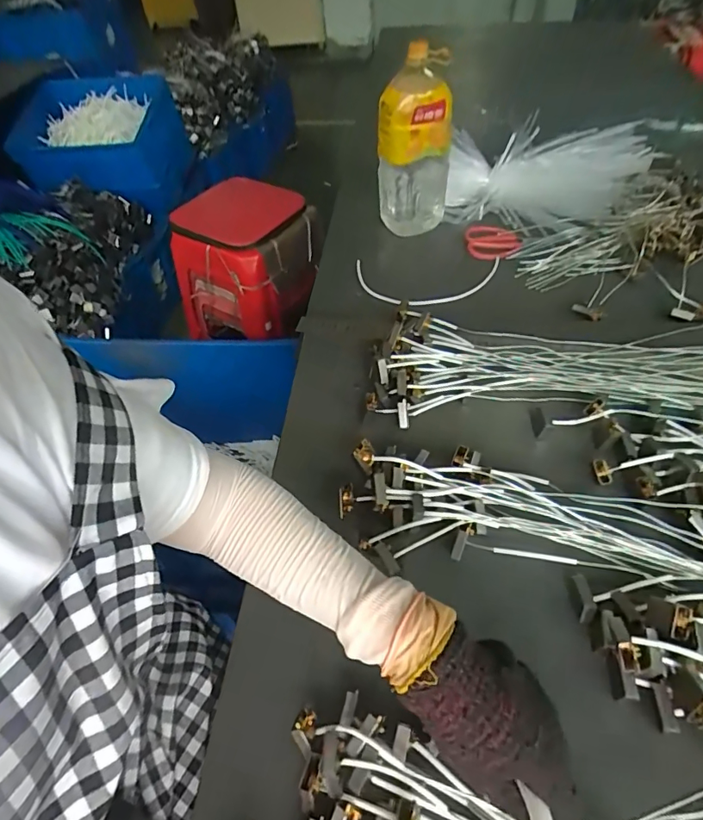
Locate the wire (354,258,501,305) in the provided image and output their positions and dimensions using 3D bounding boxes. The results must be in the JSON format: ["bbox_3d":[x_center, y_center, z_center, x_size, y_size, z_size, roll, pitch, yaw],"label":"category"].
[{"bbox_3d":[0.142,-0.224,0.837,0.261,0.015,0.128,-5,49,0],"label":"wire"}]

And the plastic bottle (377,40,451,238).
[{"bbox_3d":[0.107,-0.447,0.839,0.125,0.283,0.110,5,50,9],"label":"plastic bottle"}]

